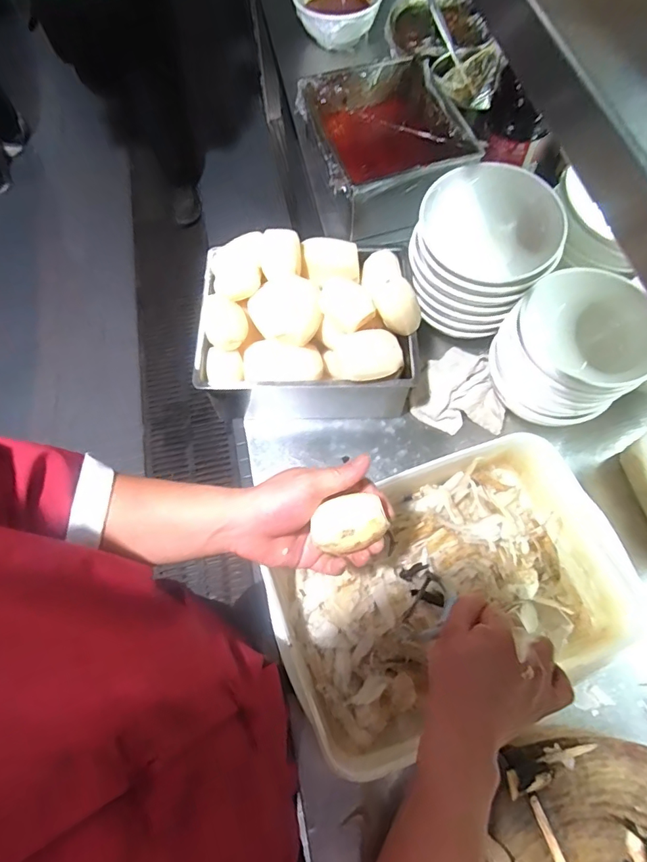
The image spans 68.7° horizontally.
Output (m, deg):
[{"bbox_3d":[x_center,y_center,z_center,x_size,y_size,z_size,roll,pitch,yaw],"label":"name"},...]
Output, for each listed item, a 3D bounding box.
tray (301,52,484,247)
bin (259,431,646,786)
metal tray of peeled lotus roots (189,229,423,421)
[{"bbox_3d":[0.106,-0.522,0.877,0.256,0.133,0.301,-17,67,-5],"label":"tray"},{"bbox_3d":[0.159,0.184,0.577,0.406,0.120,0.258,-21,67,-7],"label":"bin"},{"bbox_3d":[-0.022,-0.148,0.682,0.285,0.177,0.213,-1,67,2],"label":"metal tray of peeled lotus roots"}]

